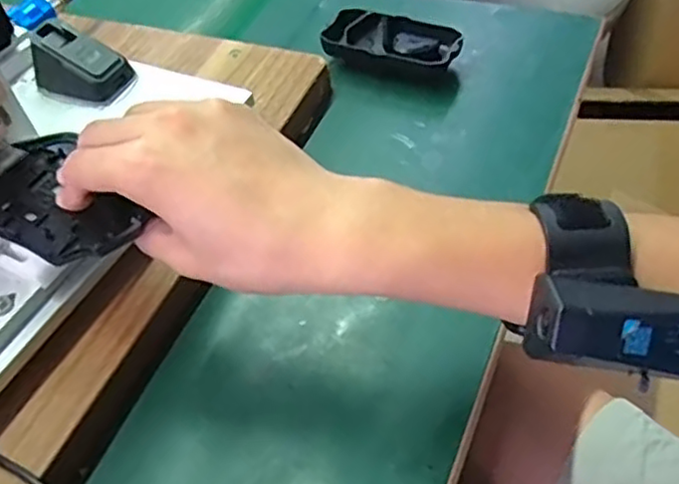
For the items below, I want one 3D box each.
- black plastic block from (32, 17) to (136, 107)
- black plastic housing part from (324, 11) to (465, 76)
[{"bbox_3d":[-0.186,-0.128,0.474,0.061,0.037,0.040,14,54,17],"label":"black plastic block"},{"bbox_3d":[0.044,-0.155,0.540,0.105,0.030,0.053,19,55,21],"label":"black plastic housing part"}]

